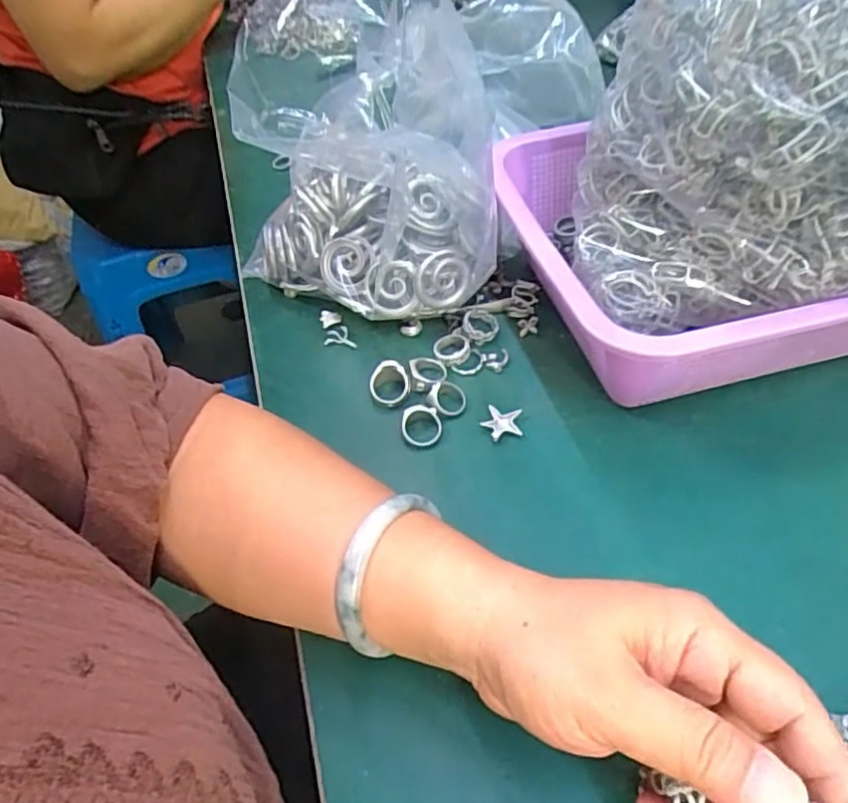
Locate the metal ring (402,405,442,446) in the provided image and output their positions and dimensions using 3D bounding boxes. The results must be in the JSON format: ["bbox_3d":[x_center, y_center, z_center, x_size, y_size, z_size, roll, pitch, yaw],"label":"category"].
[{"bbox_3d":[-0.001,0.013,0.366,0.022,0.010,0.022,-2,48,2],"label":"metal ring"}]

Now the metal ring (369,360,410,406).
[{"bbox_3d":[-0.021,-0.011,0.379,0.024,0.015,0.023,-2,48,2],"label":"metal ring"}]

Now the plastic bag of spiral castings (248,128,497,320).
[{"bbox_3d":[-0.044,-0.116,0.414,0.186,0.116,0.077,7,49,10],"label":"plastic bag of spiral castings"}]

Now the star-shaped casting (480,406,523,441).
[{"bbox_3d":[0.045,0.013,0.366,0.023,0.006,0.022,-2,48,2],"label":"star-shaped casting"}]

